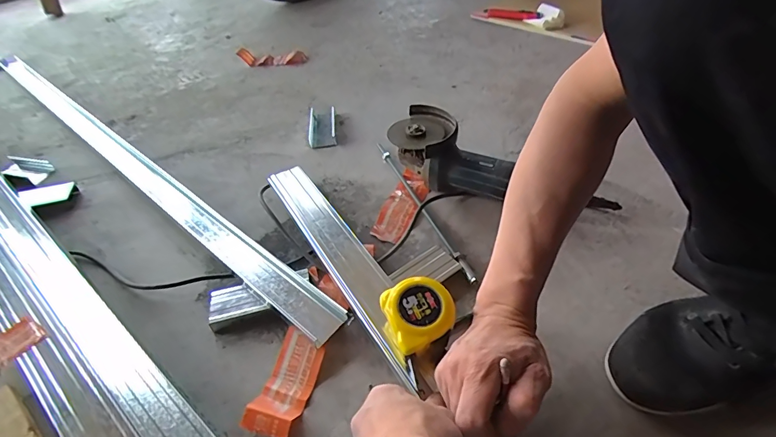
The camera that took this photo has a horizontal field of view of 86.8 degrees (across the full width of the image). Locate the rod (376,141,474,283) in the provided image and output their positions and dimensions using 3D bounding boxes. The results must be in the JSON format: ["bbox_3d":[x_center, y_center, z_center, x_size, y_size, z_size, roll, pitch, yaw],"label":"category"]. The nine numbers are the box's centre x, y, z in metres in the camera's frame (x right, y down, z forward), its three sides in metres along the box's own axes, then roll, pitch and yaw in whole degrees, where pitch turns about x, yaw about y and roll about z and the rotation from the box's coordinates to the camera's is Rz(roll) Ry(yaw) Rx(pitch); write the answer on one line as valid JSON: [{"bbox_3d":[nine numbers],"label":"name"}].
[{"bbox_3d":[0.045,-0.026,0.618,0.015,0.016,0.330,-18,45,-13],"label":"rod"}]

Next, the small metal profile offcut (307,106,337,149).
[{"bbox_3d":[-0.129,-0.177,0.798,0.054,0.017,0.129,-8,44,-3],"label":"small metal profile offcut"}]

